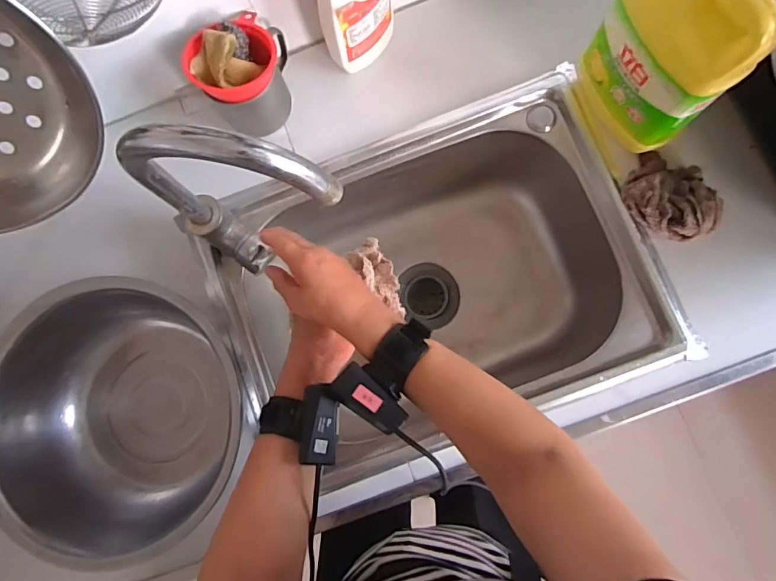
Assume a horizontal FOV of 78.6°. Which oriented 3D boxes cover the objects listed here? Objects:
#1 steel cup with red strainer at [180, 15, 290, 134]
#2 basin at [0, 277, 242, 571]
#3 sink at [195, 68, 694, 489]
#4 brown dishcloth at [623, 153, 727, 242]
[{"bbox_3d":[-0.168,-0.261,0.573,0.111,0.123,0.091,-32,81,0],"label":"steel cup with red strainer"},{"bbox_3d":[-0.308,0.148,0.549,0.263,0.111,0.291,-38,81,-1],"label":"basin"},{"bbox_3d":[0.068,-0.004,0.696,0.519,0.227,0.386,-23,81,1],"label":"sink"},{"bbox_3d":[0.341,-0.114,0.566,0.106,0.039,0.095,38,87,8],"label":"brown dishcloth"}]

